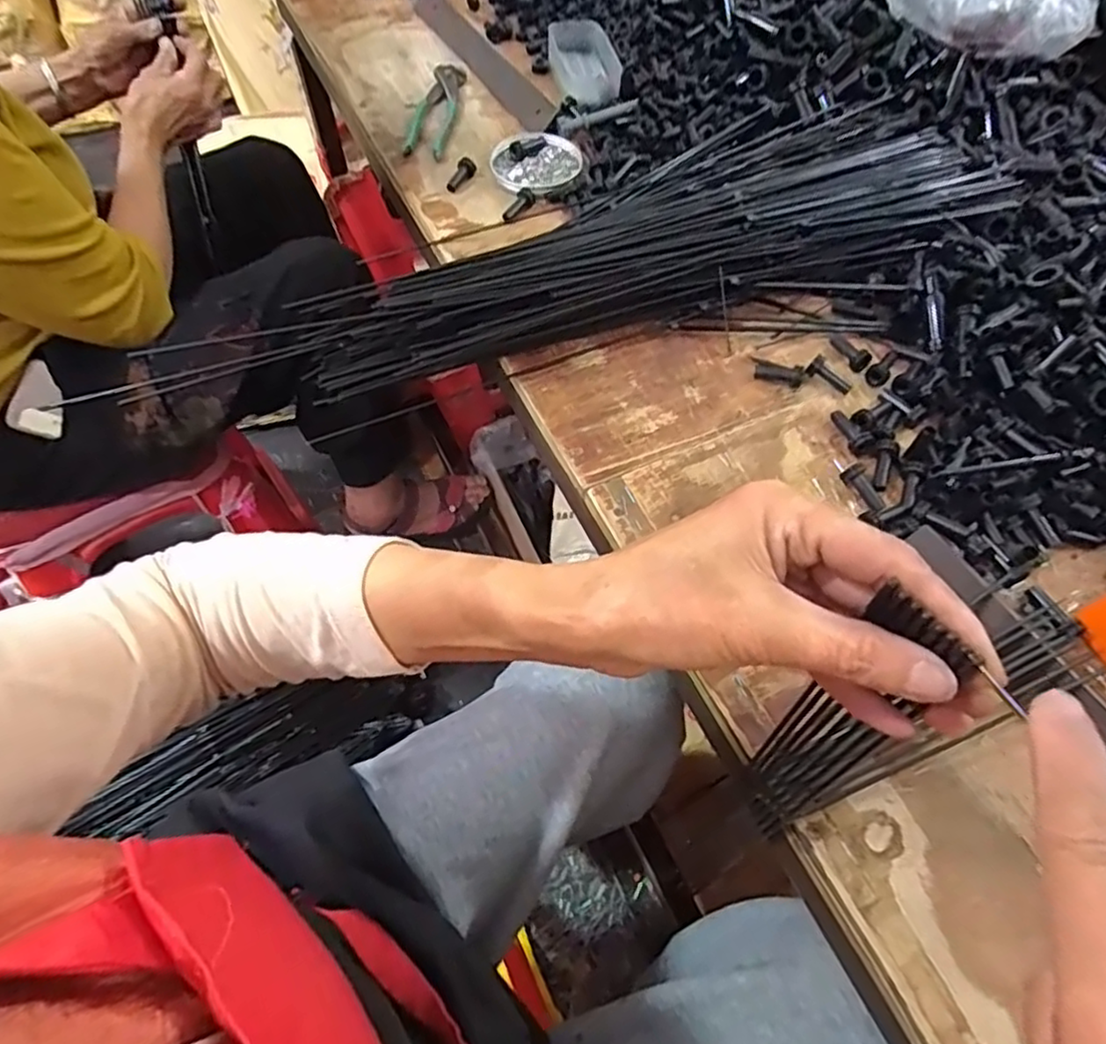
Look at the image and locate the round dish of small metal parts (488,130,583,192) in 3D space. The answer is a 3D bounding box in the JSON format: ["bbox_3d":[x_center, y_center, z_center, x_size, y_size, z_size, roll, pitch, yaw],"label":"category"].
[{"bbox_3d":[-0.016,-0.364,0.676,0.090,0.017,0.082,-10,61,-8],"label":"round dish of small metal parts"}]

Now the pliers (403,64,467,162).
[{"bbox_3d":[-0.127,-0.443,0.716,0.044,0.018,0.156,7,60,2],"label":"pliers"}]

